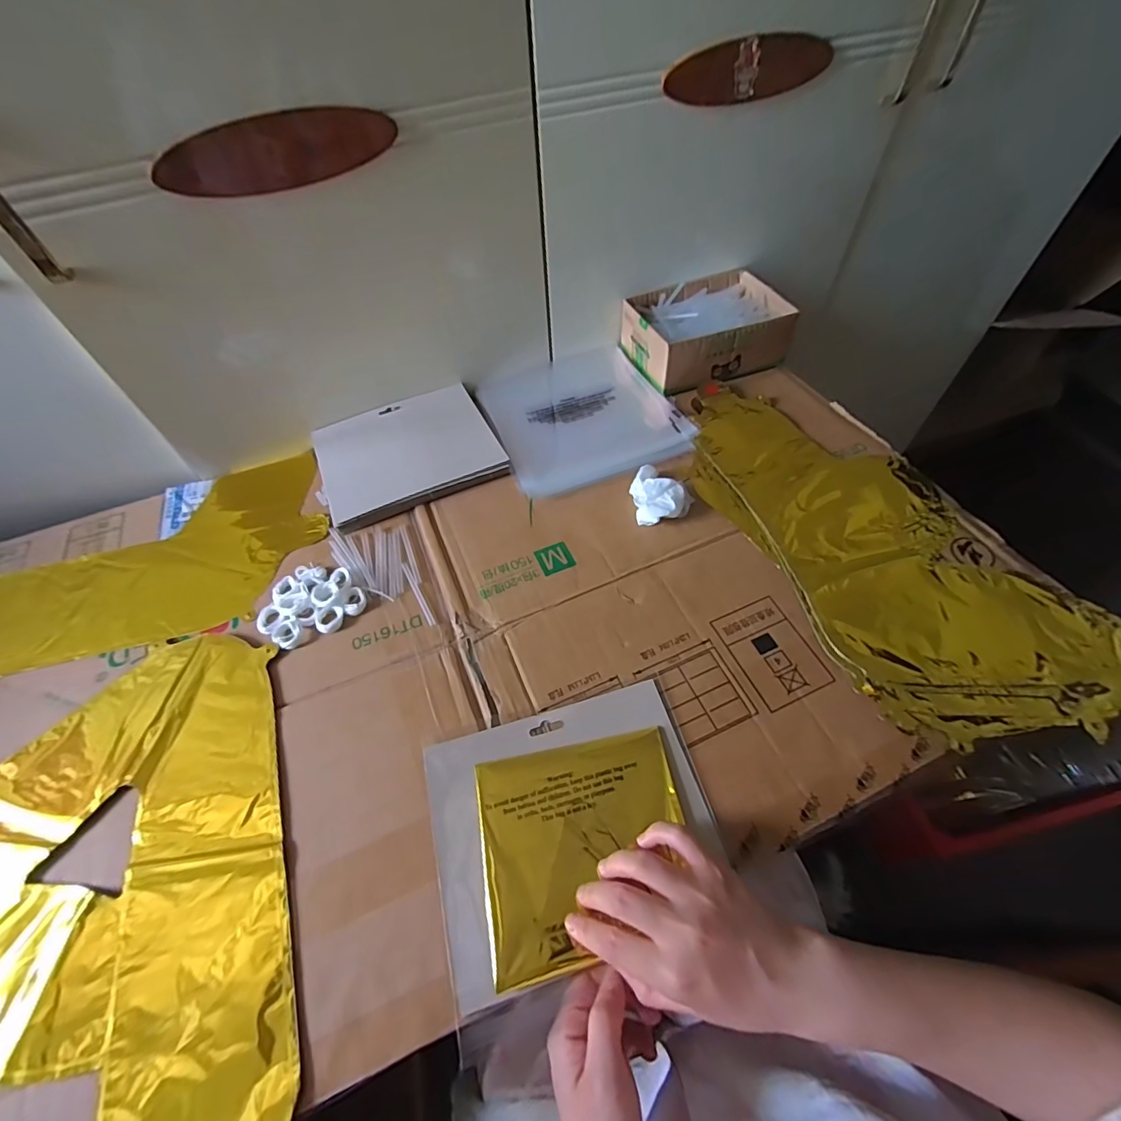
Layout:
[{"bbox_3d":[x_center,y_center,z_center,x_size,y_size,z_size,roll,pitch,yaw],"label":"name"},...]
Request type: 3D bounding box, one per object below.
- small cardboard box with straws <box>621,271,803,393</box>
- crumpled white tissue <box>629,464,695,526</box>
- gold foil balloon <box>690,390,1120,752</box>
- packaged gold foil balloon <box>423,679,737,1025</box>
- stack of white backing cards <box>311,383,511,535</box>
[{"bbox_3d":[0.192,-0.305,0.663,0.188,0.064,0.139,-19,57,-11],"label":"small cardboard box with straws"},{"bbox_3d":[0.098,-0.066,0.520,0.063,0.026,0.061,34,64,22],"label":"crumpled white tissue"},{"bbox_3d":[0.297,-0.027,0.504,0.229,0.010,0.461,-26,59,-15],"label":"gold foil balloon"},{"bbox_3d":[0.009,0.188,0.366,0.197,0.013,0.164,-15,57,-8],"label":"packaged gold foil balloon"},{"bbox_3d":[-0.173,-0.128,0.579,0.197,0.012,0.162,-21,58,-12],"label":"stack of white backing cards"}]

